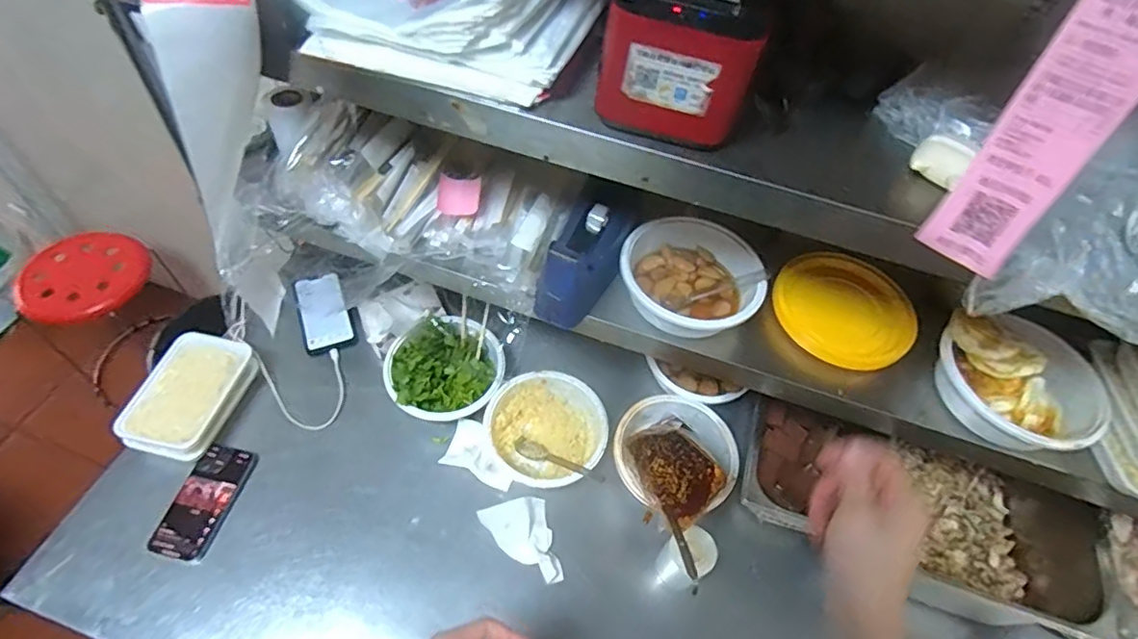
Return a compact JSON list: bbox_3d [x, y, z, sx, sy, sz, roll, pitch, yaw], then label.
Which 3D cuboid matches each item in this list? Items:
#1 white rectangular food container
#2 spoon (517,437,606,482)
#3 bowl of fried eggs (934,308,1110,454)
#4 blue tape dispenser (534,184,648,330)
[{"bbox_3d":[-0.532,0.111,0.810,0.115,0.063,0.177,15,53,6],"label":"white rectangular food container"},{"bbox_3d":[-0.014,0.195,0.789,0.155,0.018,0.027,14,50,35],"label":"spoon"},{"bbox_3d":[0.499,0.068,0.640,0.137,0.059,0.176,-35,64,-27],"label":"bowl of fried eggs"},{"bbox_3d":[0.024,-0.083,0.671,0.080,0.100,0.178,25,69,13],"label":"blue tape dispenser"}]

